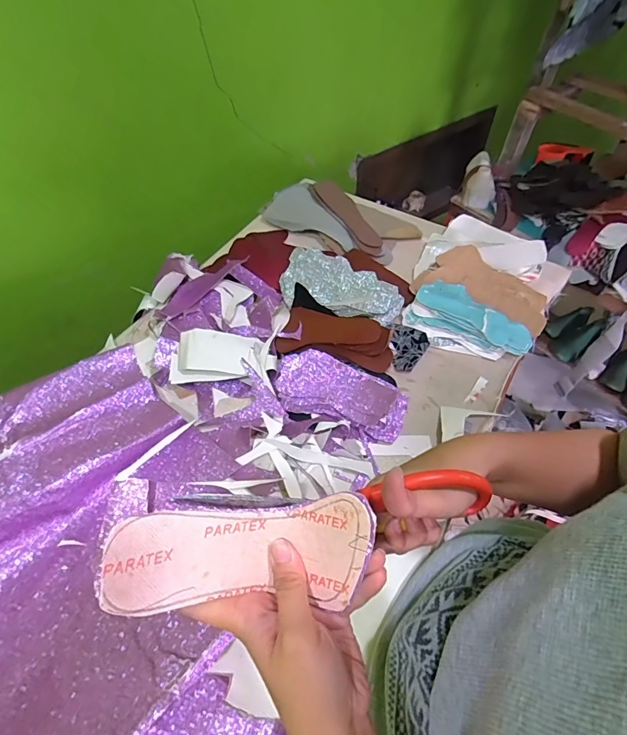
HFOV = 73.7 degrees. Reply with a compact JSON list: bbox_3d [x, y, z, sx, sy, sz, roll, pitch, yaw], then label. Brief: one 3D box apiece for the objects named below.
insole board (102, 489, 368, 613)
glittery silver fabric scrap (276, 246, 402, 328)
[{"bbox_3d":[-0.039,0.104,0.235,0.136,0.060,0.051,0,53,-14],"label":"insole board"},{"bbox_3d":[0.054,-0.153,0.752,0.216,0.028,0.130,19,56,14],"label":"glittery silver fabric scrap"}]

